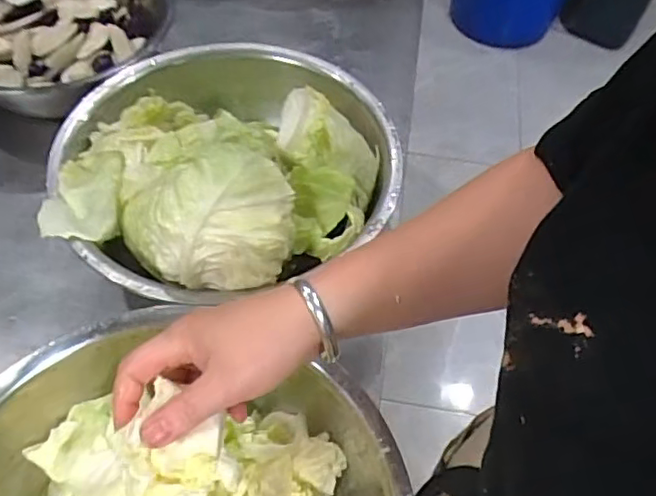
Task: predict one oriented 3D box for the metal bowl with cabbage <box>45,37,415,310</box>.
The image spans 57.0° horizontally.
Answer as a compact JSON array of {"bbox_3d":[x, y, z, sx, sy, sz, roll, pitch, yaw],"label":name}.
[{"bbox_3d":[-0.097,-0.104,0.611,0.327,0.153,0.335,2,55,-2],"label":"metal bowl with cabbage"}]

